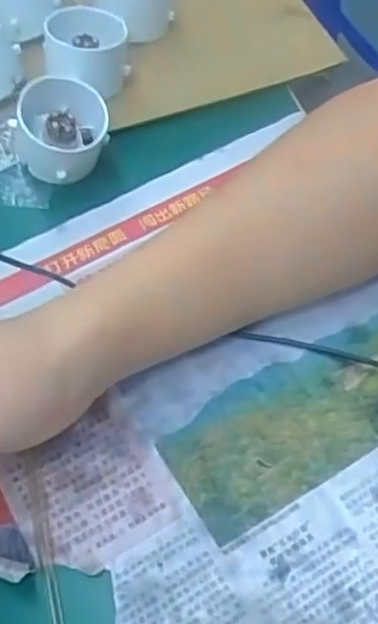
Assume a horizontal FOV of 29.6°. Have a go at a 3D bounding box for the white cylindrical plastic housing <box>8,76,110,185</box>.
[{"bbox_3d":[-0.076,-0.111,0.421,0.055,0.041,0.064,-11,56,-4],"label":"white cylindrical plastic housing"}]

